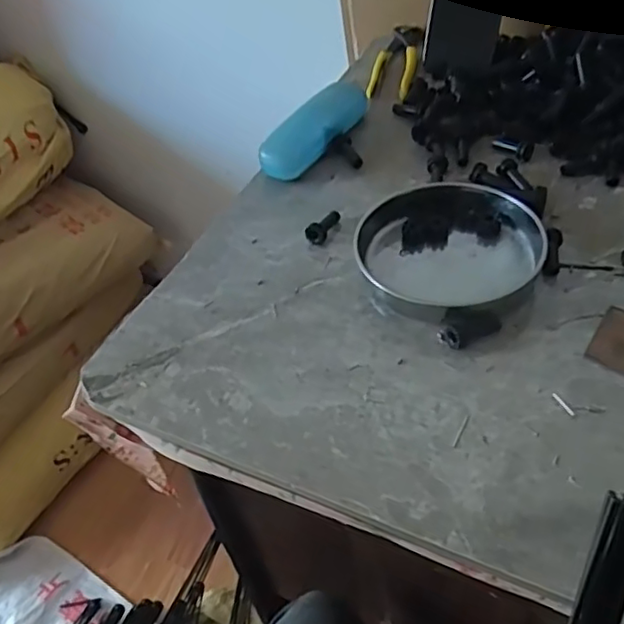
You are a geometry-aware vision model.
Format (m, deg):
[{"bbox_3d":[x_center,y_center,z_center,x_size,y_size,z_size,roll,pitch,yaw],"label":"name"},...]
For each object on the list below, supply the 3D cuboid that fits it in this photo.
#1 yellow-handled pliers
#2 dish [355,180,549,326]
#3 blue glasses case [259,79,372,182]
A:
[{"bbox_3d":[0.099,-0.296,0.713,0.047,0.013,0.172,5,47,12],"label":"yellow-handled pliers"},{"bbox_3d":[0.107,-0.053,0.476,0.136,0.032,0.135,-4,45,4],"label":"dish"},{"bbox_3d":[0.009,-0.185,0.612,0.046,0.040,0.166,23,53,27],"label":"blue glasses case"}]

